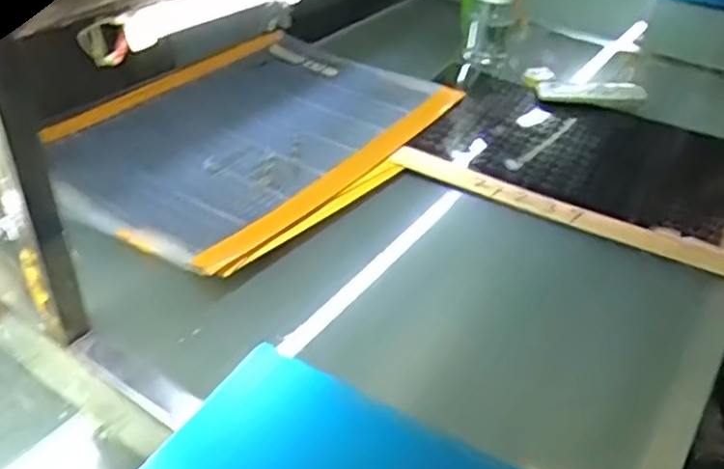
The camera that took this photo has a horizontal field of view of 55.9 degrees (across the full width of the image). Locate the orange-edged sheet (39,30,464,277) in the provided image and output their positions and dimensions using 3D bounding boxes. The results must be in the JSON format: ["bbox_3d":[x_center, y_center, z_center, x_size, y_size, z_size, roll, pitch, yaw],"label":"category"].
[{"bbox_3d":[-0.168,-0.152,0.963,0.445,0.050,0.572,22,41,22],"label":"orange-edged sheet"}]

